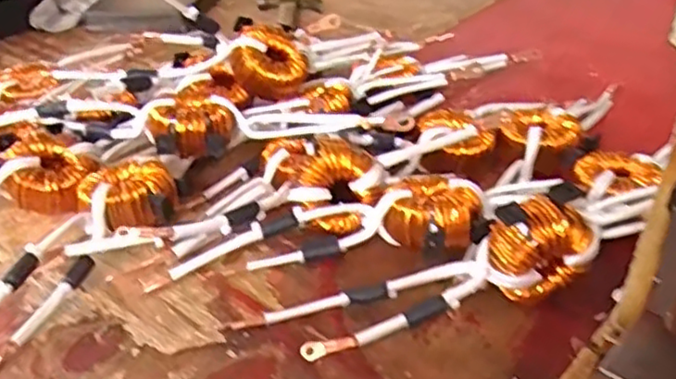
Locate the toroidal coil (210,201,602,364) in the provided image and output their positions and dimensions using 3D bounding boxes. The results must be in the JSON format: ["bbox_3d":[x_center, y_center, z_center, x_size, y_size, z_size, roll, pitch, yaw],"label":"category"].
[{"bbox_3d":[0.060,0.062,0.482,0.269,0.074,0.059,-8,36,-10],"label":"toroidal coil"}]

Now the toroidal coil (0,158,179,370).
[{"bbox_3d":[-0.225,0.054,0.534,0.093,0.055,0.242,22,41,29],"label":"toroidal coil"}]

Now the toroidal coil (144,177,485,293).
[{"bbox_3d":[-0.014,0.028,0.549,0.267,0.051,0.088,-2,35,-1],"label":"toroidal coil"}]

